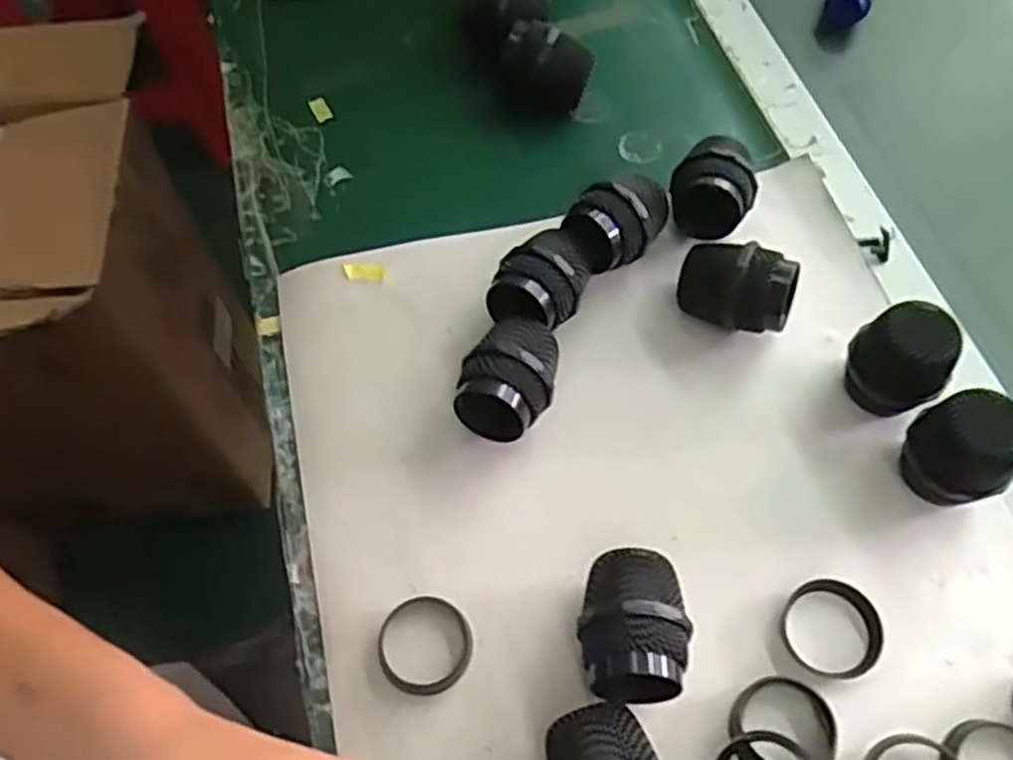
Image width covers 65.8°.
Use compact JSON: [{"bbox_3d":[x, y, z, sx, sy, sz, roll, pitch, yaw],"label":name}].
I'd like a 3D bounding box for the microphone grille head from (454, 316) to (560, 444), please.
[{"bbox_3d":[0.002,0.000,0.401,0.044,0.042,0.060,15,63,9],"label":"microphone grille head"}]

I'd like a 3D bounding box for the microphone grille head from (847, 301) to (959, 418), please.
[{"bbox_3d":[0.199,-0.008,0.399,0.040,0.055,0.039,6,62,4],"label":"microphone grille head"}]

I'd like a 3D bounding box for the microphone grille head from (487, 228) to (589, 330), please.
[{"bbox_3d":[0.021,-0.054,0.430,0.041,0.043,0.061,29,66,15],"label":"microphone grille head"}]

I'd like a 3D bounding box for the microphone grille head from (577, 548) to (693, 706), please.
[{"bbox_3d":[0.055,0.109,0.347,0.045,0.050,0.064,-2,62,0],"label":"microphone grille head"}]

